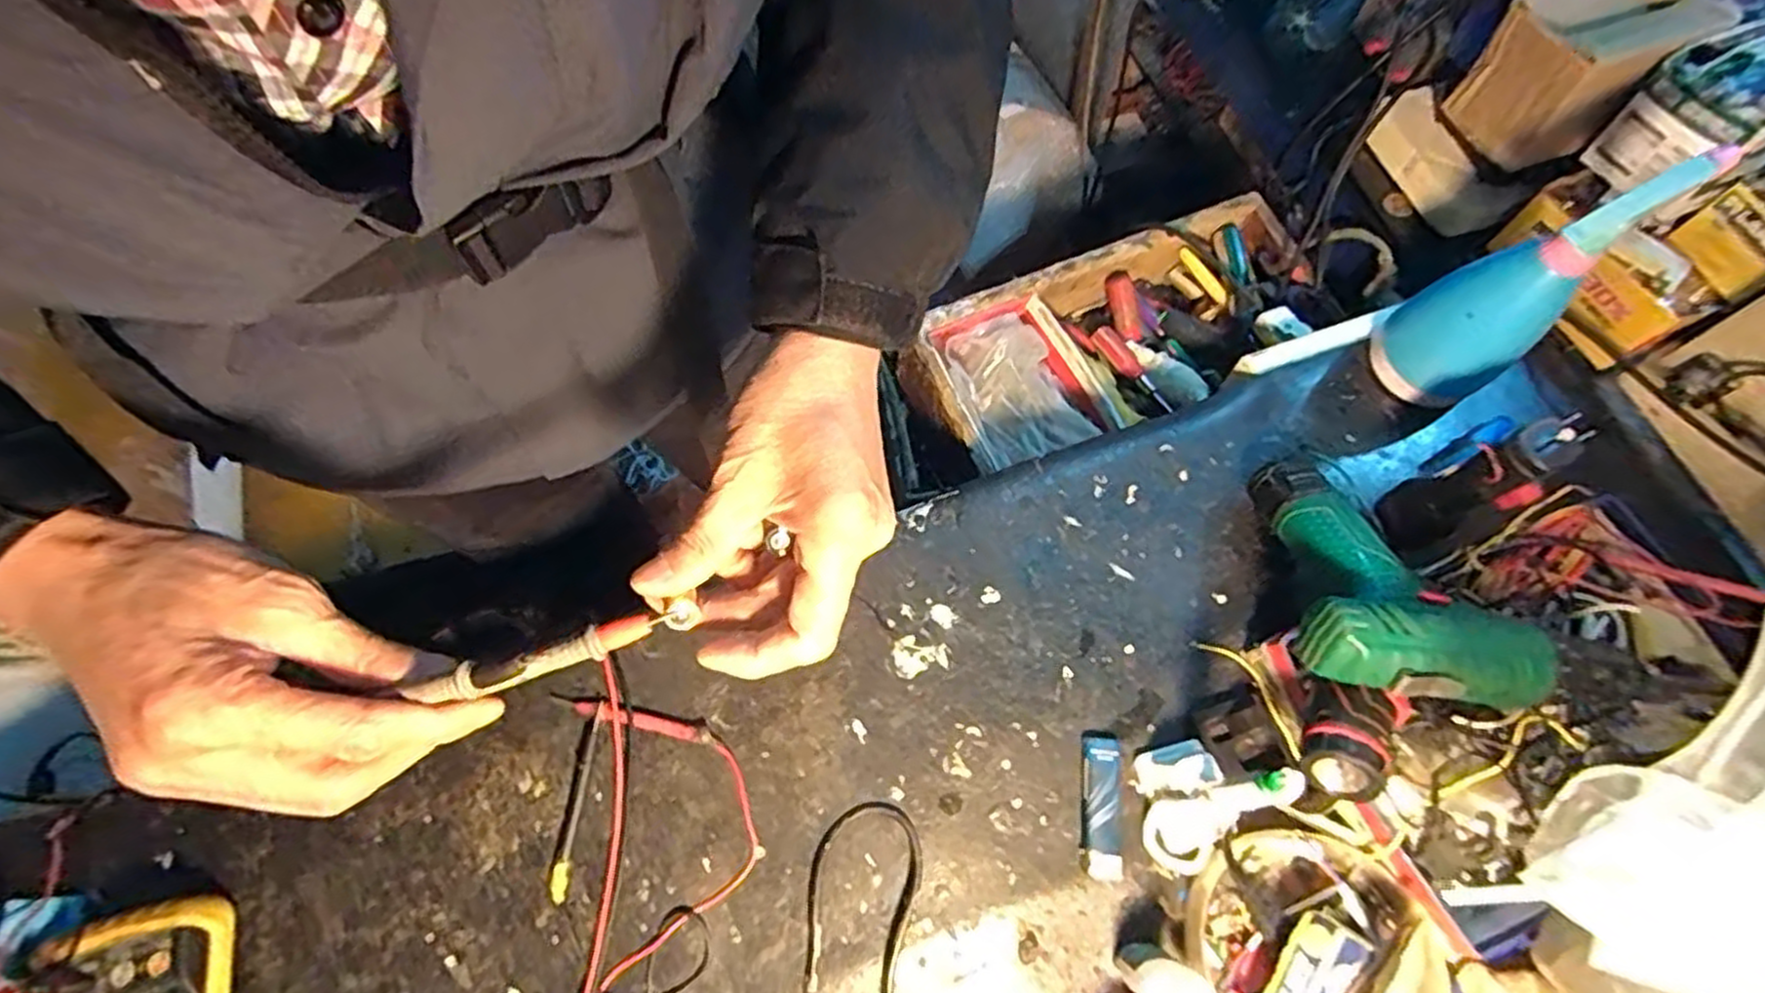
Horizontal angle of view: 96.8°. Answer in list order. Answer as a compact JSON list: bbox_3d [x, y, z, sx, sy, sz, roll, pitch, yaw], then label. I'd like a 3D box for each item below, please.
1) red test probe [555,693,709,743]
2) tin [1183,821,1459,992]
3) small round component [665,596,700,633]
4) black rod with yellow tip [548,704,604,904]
[{"bbox_3d":[-0.168,0.147,0.520,0.111,0.011,0.012,11,68,5],"label":"red test probe"},{"bbox_3d":[0.252,0.262,0.440,0.142,0.059,0.128,34,72,14],"label":"tin"},{"bbox_3d":[-0.080,0.048,0.316,0.014,0.004,0.013,-5,108,-15],"label":"small round component"},{"bbox_3d":[-0.195,0.193,0.501,0.011,0.008,0.117,4,68,2],"label":"black rod with yellow tip"}]

